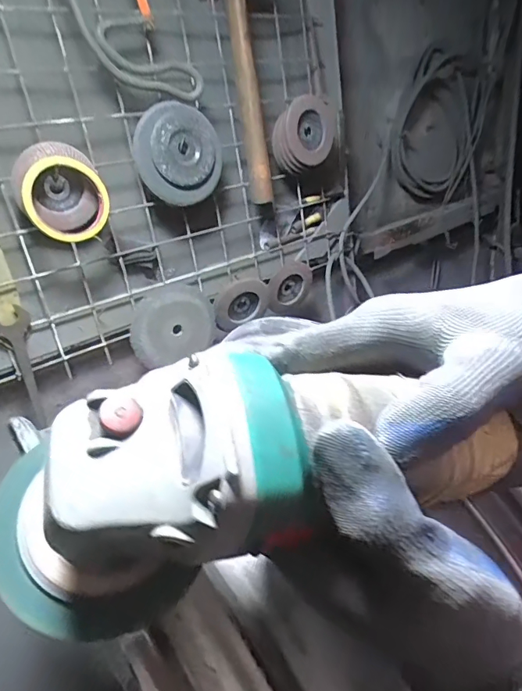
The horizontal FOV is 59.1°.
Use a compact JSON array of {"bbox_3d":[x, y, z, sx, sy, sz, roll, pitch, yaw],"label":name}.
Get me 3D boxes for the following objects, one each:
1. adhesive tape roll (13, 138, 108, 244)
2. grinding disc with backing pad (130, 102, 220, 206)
[{"bbox_3d":[-0.232,-0.178,0.541,0.095,0.100,0.047,-28,29,-38],"label":"adhesive tape roll"},{"bbox_3d":[-0.107,-0.255,0.614,0.126,0.121,0.021,-43,34,-17],"label":"grinding disc with backing pad"}]

